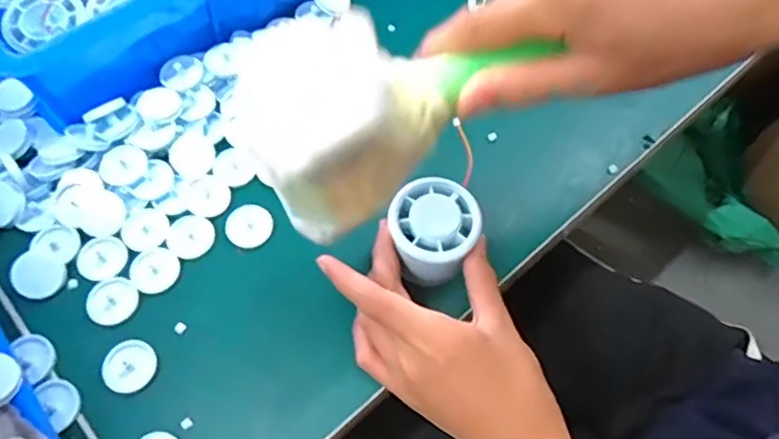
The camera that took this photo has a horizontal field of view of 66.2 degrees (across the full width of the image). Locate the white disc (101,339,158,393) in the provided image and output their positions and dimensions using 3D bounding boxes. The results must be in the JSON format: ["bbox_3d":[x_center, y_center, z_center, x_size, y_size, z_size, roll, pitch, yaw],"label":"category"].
[{"bbox_3d":[-0.161,0.091,0.370,0.031,0.004,0.031,1,64,-2],"label":"white disc"}]

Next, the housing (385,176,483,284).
[{"bbox_3d":[0.027,0.008,0.386,0.054,0.040,0.057,28,66,11],"label":"housing"}]

